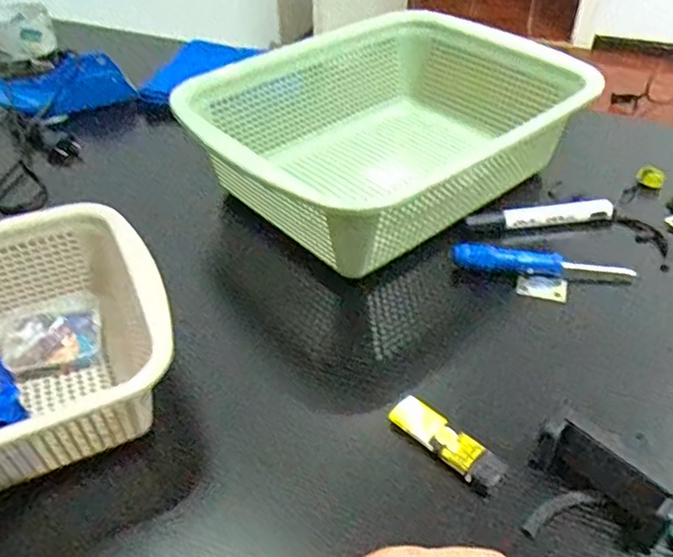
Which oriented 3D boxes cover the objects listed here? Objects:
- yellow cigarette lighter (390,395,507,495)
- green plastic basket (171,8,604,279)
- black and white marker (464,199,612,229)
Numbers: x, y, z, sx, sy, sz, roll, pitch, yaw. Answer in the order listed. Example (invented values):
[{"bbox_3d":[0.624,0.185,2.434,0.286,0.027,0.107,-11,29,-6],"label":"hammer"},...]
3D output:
[{"bbox_3d":[0.069,0.102,0.403,0.078,0.010,0.023,32,52,32],"label":"yellow cigarette lighter"},{"bbox_3d":[0.051,-0.142,0.611,0.336,0.099,0.251,-28,48,-26],"label":"green plastic basket"},{"bbox_3d":[0.183,-0.057,0.575,0.132,0.016,0.018,-6,42,-5],"label":"black and white marker"}]

